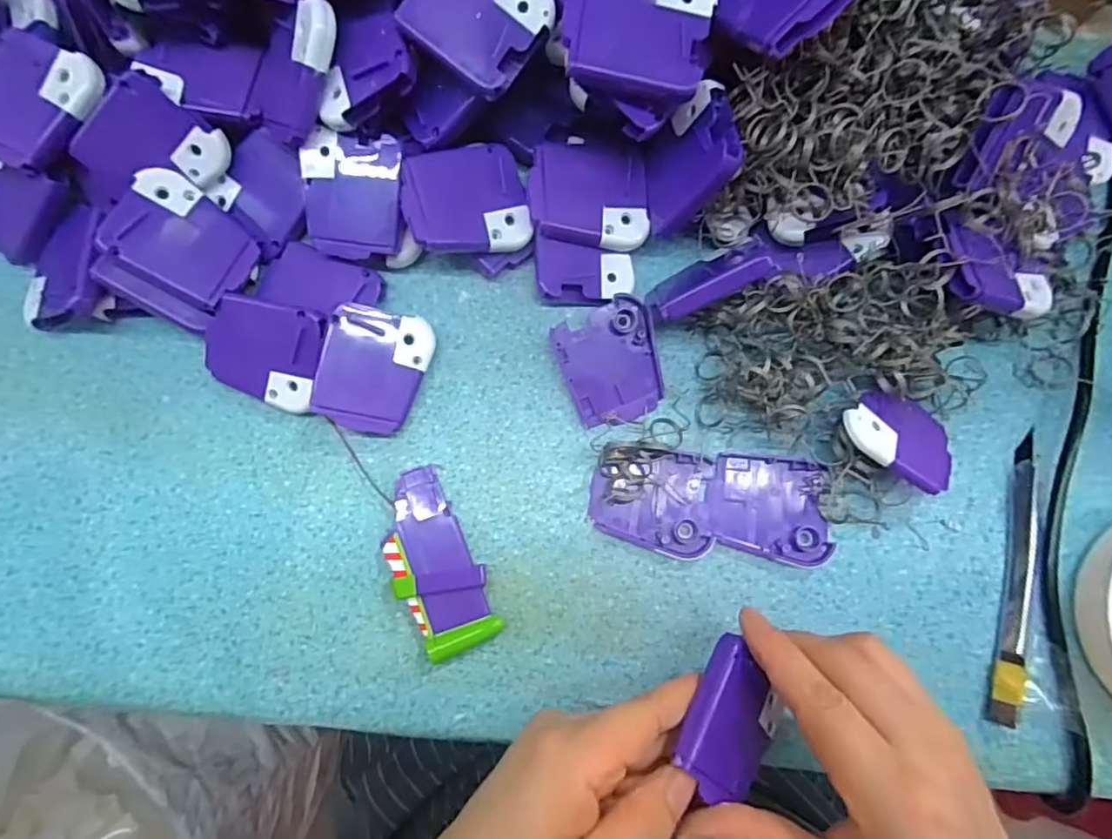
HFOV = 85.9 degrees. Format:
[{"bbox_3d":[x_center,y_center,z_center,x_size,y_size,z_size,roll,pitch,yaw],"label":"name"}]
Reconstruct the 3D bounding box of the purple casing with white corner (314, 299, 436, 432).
[{"bbox_3d":[-0.092,-0.024,0.302,0.046,0.026,0.060,14,80,2],"label":"purple casing with white corner"}]

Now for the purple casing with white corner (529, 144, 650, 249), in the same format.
[{"bbox_3d":[0.017,-0.115,0.304,0.059,0.009,0.052,-3,82,-2],"label":"purple casing with white corner"}]

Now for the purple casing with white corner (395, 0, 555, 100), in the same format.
[{"bbox_3d":[-0.037,-0.182,0.267,0.061,0.008,0.052,39,99,-4],"label":"purple casing with white corner"}]

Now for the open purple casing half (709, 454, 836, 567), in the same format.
[{"bbox_3d":[0.109,0.045,0.303,0.059,0.007,0.050,9,80,1],"label":"open purple casing half"}]

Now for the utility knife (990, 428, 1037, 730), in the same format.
[{"bbox_3d":[0.230,0.078,0.294,0.011,0.015,0.141,14,80,2],"label":"utility knife"}]

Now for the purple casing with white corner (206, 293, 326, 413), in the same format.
[{"bbox_3d":[-0.146,-0.035,0.302,0.061,0.013,0.049,16,106,8],"label":"purple casing with white corner"}]

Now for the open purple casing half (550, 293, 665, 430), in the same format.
[{"bbox_3d":[0.029,-0.029,0.312,0.051,0.012,0.059,-20,80,-4],"label":"open purple casing half"}]

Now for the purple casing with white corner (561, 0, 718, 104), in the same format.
[{"bbox_3d":[0.033,-0.163,0.252,0.061,0.017,0.049,6,80,0],"label":"purple casing with white corner"}]

